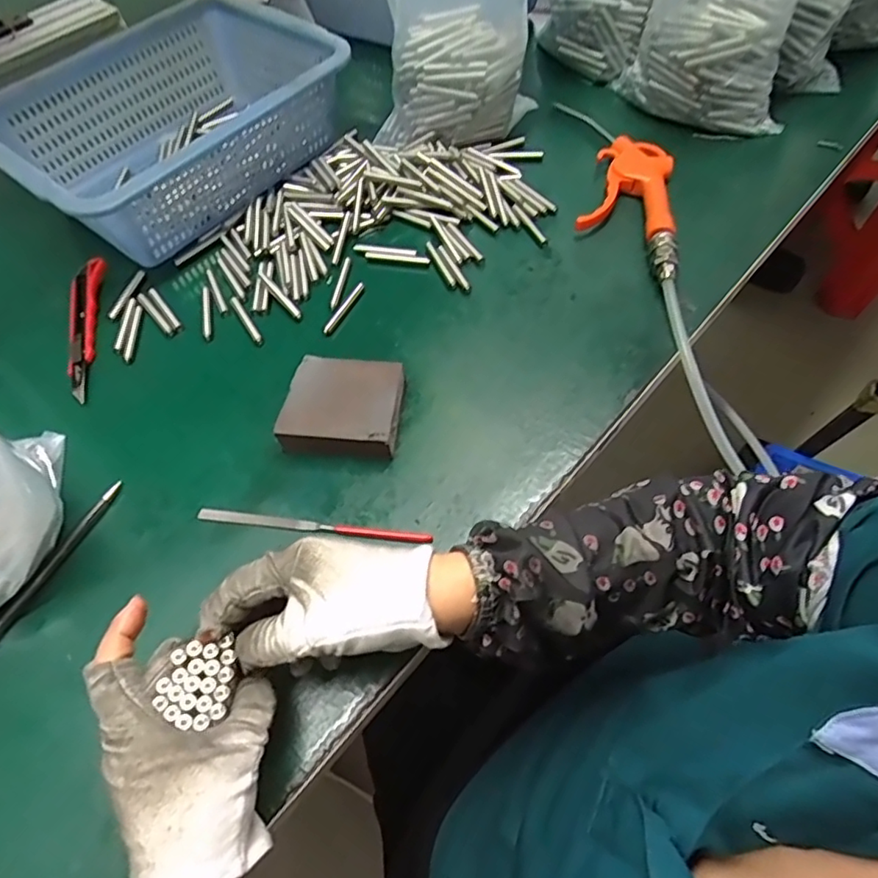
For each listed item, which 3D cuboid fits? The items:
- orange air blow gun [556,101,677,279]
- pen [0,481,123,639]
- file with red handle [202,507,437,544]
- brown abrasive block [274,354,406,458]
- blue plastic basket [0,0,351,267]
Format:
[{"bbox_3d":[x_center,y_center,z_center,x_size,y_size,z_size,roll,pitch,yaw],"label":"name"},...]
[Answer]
[{"bbox_3d":[0.166,-0.242,0.529,0.092,0.029,0.255,3,59,6],"label":"orange air blow gun"},{"bbox_3d":[-0.256,0.086,0.374,0.009,0.006,0.139,20,62,15],"label":"pen"},{"bbox_3d":[-0.084,0.058,0.383,0.158,0.006,0.009,6,59,7],"label":"file with red handle"},{"bbox_3d":[-0.068,-0.022,0.413,0.080,0.030,0.069,6,59,7],"label":"brown abrasive block"},{"bbox_3d":[-0.260,-0.305,0.568,0.239,0.095,0.303,36,67,22],"label":"blue plastic basket"}]

